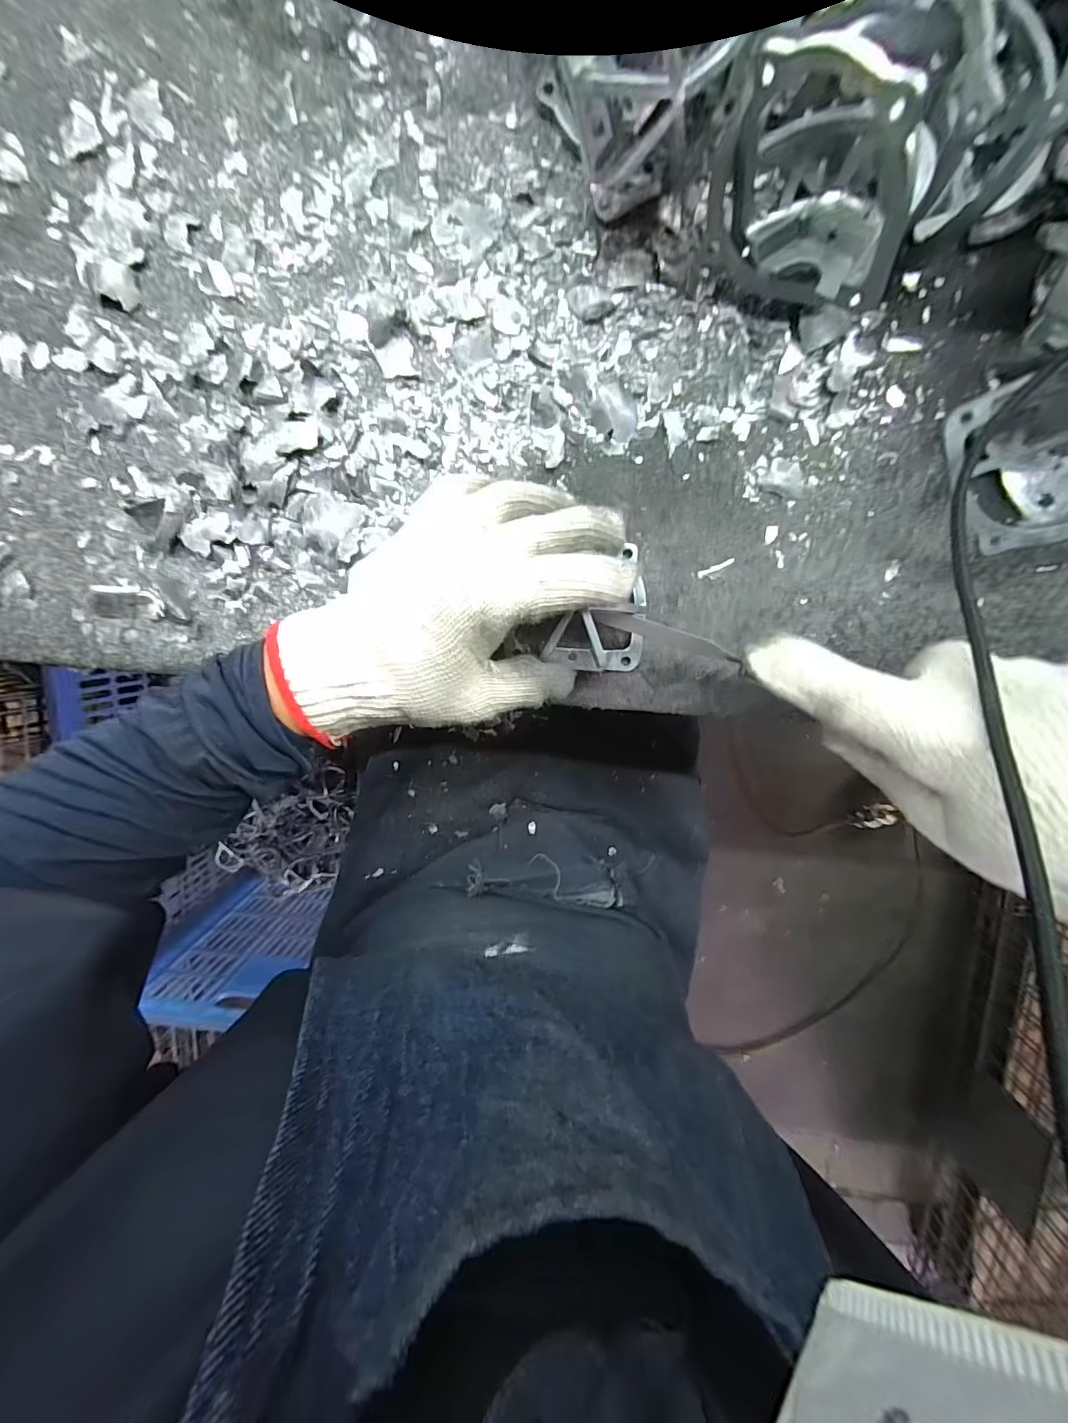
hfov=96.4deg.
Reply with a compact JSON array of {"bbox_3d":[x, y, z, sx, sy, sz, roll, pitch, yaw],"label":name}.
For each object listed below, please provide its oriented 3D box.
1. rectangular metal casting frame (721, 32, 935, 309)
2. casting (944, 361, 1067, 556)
[{"bbox_3d":[0.126,-0.224,0.203,0.092,0.101,0.033,43,98,-5],"label":"rectangular metal casting frame"},{"bbox_3d":[0.252,-0.128,0.241,0.086,0.045,0.081,-16,109,16],"label":"casting"}]

